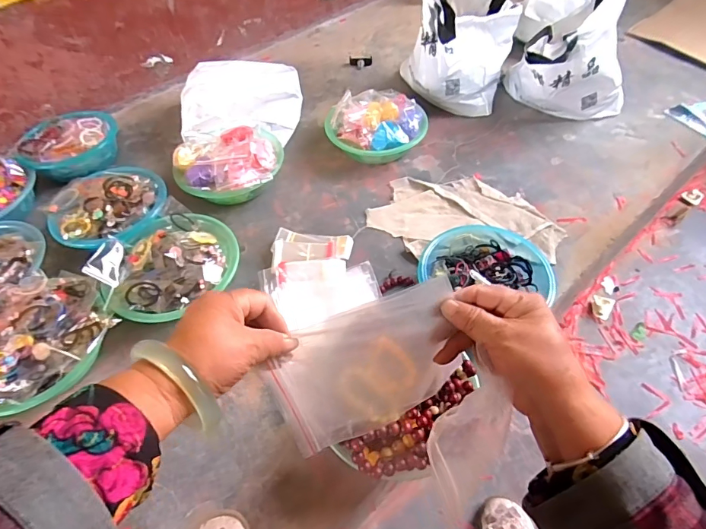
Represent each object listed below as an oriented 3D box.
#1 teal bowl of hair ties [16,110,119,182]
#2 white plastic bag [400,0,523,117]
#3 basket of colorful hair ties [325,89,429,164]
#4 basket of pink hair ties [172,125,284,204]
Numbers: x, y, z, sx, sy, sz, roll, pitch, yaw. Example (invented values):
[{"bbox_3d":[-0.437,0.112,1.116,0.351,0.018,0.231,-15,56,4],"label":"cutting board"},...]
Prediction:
[{"bbox_3d":[-0.684,-0.288,1.049,0.189,0.082,0.221,36,62,27],"label":"teal bowl of hair ties"},{"bbox_3d":[0.279,-0.599,1.143,0.280,0.249,0.296,13,54,14],"label":"white plastic bag"},{"bbox_3d":[0.056,-0.333,1.031,0.239,0.117,0.201,1,52,5],"label":"basket of colorful hair ties"},{"bbox_3d":[-0.274,-0.221,0.965,0.234,0.107,0.208,-9,52,-3],"label":"basket of pink hair ties"}]

